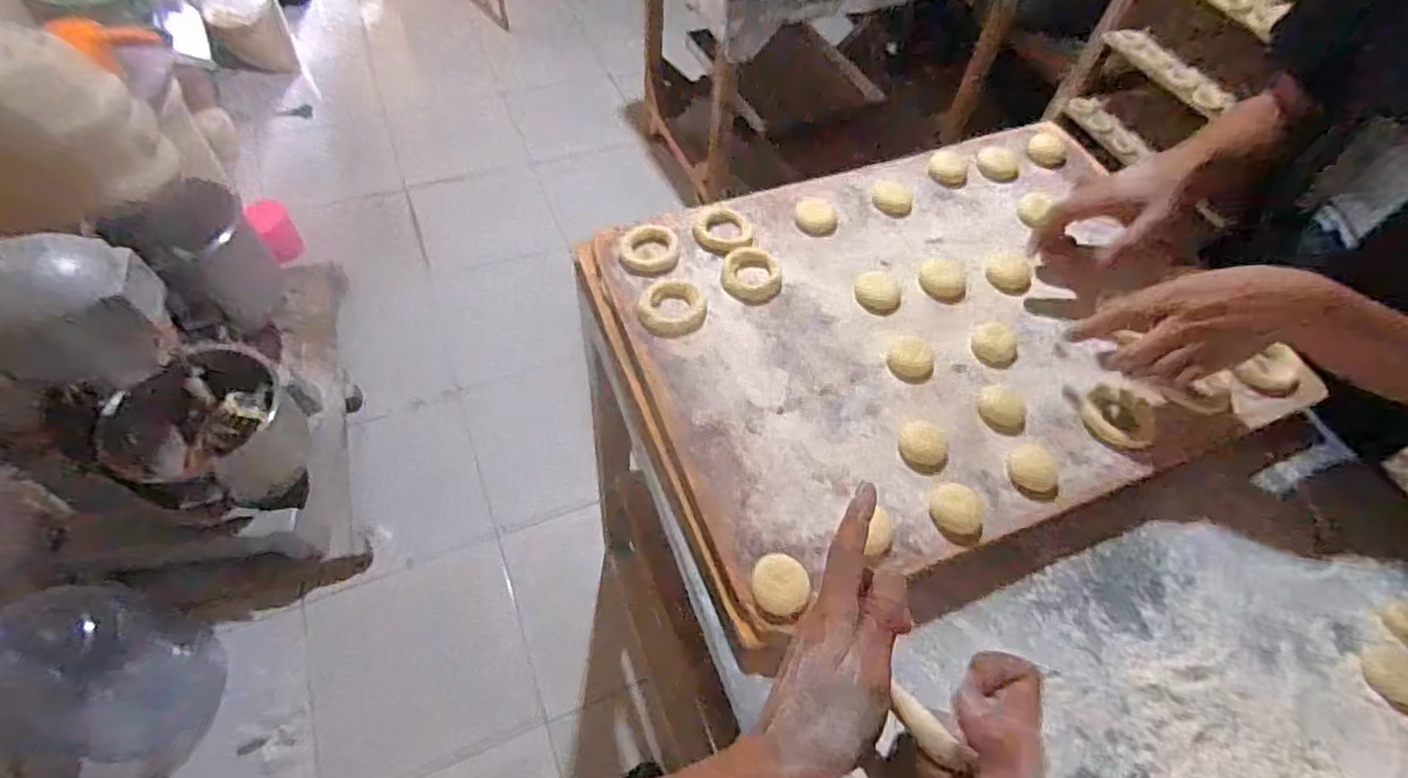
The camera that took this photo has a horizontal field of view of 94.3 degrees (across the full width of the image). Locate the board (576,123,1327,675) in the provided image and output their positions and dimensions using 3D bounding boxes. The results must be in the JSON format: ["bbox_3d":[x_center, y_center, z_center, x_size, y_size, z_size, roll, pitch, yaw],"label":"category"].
[{"bbox_3d":[0.222,-0.061,0.647,0.606,0.051,0.444,-19,60,-16],"label":"board"}]

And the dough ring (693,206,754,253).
[{"bbox_3d":[0.021,-0.165,0.673,0.060,0.010,0.059,2,57,-3],"label":"dough ring"}]

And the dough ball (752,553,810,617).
[{"bbox_3d":[0.056,0.147,0.485,0.040,0.020,0.045,10,57,2],"label":"dough ball"}]

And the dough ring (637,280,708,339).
[{"bbox_3d":[-0.029,-0.076,0.614,0.060,0.013,0.061,2,57,-3],"label":"dough ring"}]

